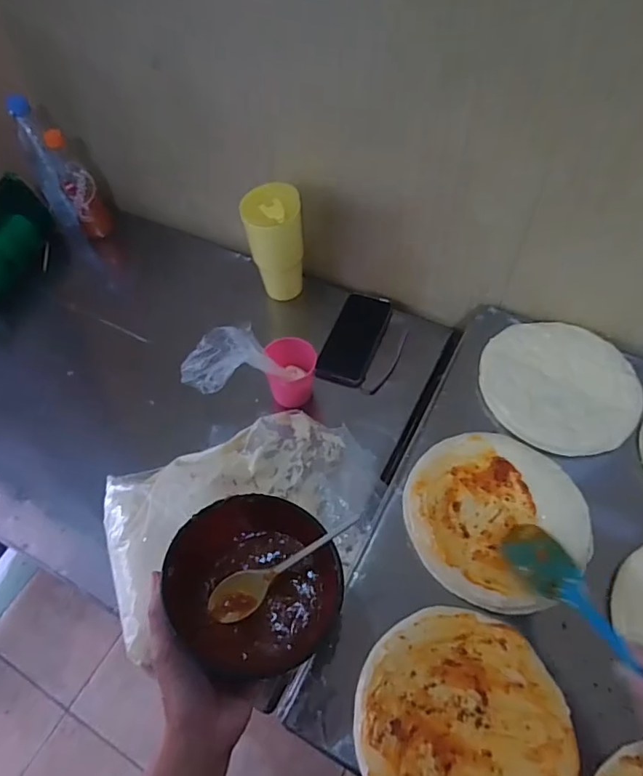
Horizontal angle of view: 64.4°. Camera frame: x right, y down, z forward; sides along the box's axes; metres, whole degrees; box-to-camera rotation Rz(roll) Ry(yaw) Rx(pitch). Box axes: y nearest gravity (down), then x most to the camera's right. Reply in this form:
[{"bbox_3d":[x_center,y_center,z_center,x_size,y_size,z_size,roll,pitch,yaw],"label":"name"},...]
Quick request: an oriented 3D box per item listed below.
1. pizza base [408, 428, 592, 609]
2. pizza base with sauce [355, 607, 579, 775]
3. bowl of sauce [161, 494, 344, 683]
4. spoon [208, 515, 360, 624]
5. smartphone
[{"bbox_3d":[0.194,0.137,0.572,0.193,0.010,0.191,-1,56,1],"label":"pizza base"},{"bbox_3d":[0.130,0.307,0.464,0.188,0.005,0.190,-1,56,1],"label":"pizza base with sauce"},{"bbox_3d":[-0.053,0.163,0.433,0.135,0.071,0.134,-1,56,1],"label":"bowl of sauce"},{"bbox_3d":[-0.032,0.156,0.447,0.147,0.014,0.035,-32,60,-1],"label":"spoon"},{"bbox_3d":[0.058,-0.086,0.842,0.080,0.014,0.192,15,58,11],"label":"smartphone"}]

